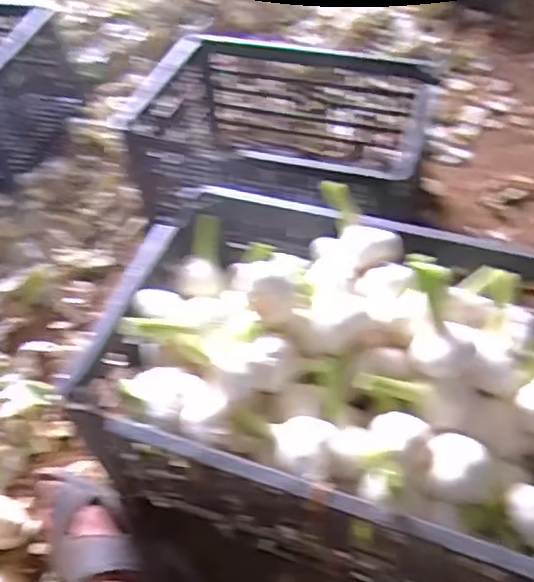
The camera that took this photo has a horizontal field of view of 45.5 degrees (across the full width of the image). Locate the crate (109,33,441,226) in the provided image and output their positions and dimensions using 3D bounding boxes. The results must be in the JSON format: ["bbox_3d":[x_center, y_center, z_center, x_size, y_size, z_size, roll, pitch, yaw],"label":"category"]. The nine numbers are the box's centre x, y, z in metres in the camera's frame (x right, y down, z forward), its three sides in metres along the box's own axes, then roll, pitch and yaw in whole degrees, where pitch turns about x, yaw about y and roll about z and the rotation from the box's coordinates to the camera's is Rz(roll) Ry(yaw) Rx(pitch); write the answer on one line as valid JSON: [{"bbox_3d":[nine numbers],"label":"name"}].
[{"bbox_3d":[0.033,-0.240,1.059,0.464,0.220,0.308,15,51,19],"label":"crate"}]

